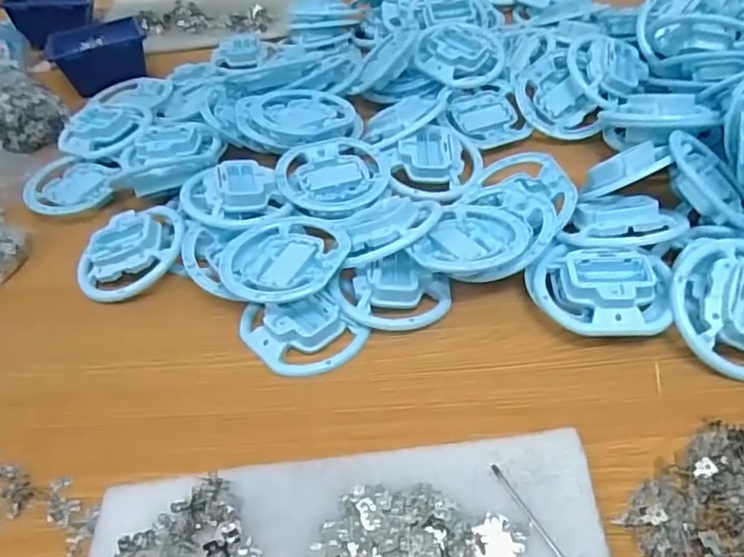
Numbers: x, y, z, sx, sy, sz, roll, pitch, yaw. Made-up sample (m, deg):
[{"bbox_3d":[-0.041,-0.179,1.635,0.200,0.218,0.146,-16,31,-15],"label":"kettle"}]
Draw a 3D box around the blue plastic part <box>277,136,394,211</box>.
[{"bbox_3d":[-0.037,-0.104,0.594,0.104,0.013,0.097,-3,45,3],"label":"blue plastic part"}]

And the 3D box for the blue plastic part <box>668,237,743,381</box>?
[{"bbox_3d":[0.262,0.019,0.441,0.091,0.031,0.095,29,65,20],"label":"blue plastic part"}]

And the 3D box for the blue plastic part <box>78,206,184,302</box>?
[{"bbox_3d":[-0.216,-0.023,0.550,0.101,0.024,0.079,-29,56,-2],"label":"blue plastic part"}]

